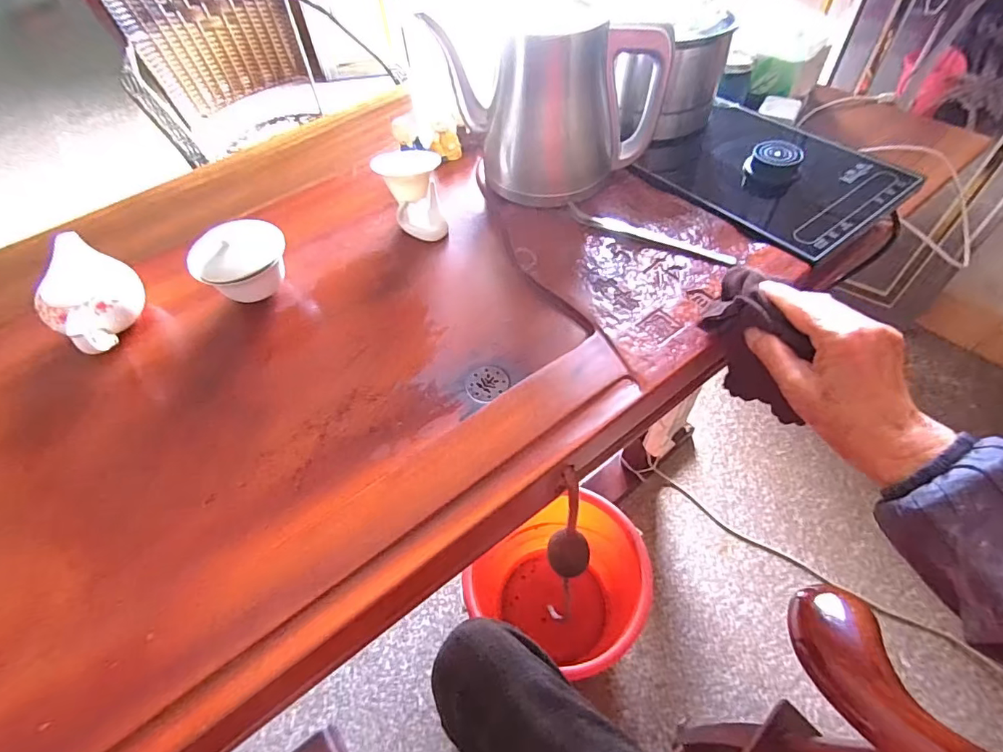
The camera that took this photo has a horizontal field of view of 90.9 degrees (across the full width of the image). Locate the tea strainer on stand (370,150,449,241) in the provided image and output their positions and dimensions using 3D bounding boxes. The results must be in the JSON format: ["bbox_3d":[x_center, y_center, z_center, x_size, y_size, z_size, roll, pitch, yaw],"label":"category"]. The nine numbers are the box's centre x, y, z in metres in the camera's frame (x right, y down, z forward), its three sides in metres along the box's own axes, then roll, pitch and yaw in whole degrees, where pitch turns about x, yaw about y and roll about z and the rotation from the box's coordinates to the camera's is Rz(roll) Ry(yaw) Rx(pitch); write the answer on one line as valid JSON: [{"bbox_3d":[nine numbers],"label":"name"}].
[{"bbox_3d":[-0.086,-0.184,0.506,0.060,0.070,0.058,-22,54,-11],"label":"tea strainer on stand"}]

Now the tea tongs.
[{"bbox_3d":[0.144,-0.142,0.492,0.172,0.006,0.021,24,59,21],"label":"tea tongs"}]

